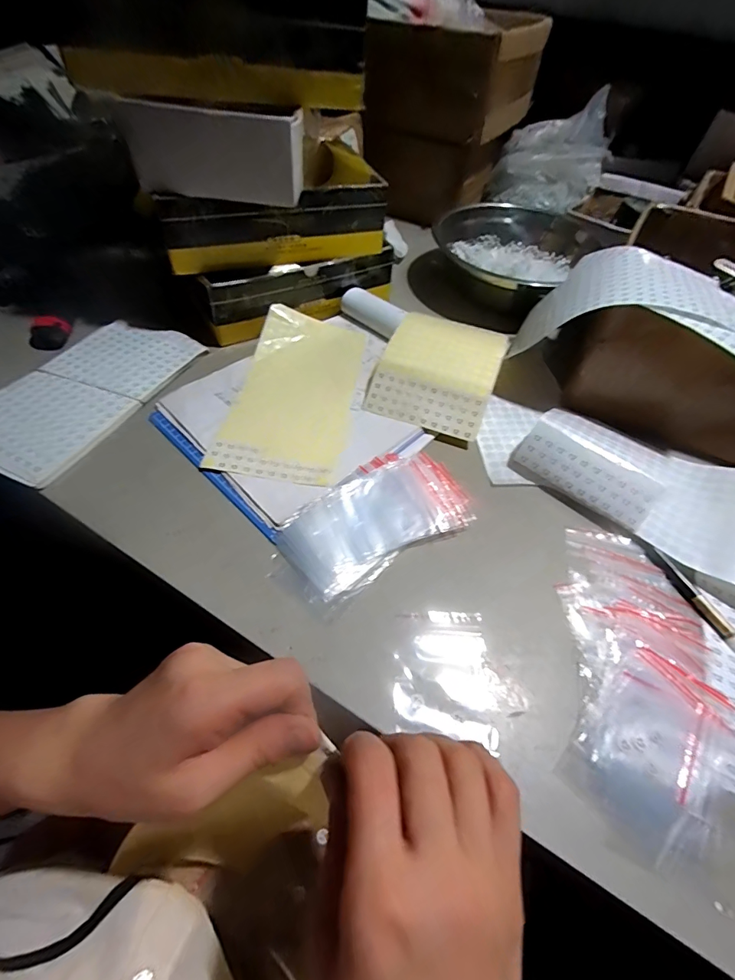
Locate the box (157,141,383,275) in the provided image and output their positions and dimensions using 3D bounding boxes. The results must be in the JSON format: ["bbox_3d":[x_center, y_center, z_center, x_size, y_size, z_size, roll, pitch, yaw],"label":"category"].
[{"bbox_3d":[-0.124,-0.342,0.512,0.249,0.077,0.168,-20,57,-18],"label":"box"}]

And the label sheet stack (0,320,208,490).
[{"bbox_3d":[-0.294,-0.107,0.451,0.127,0.012,0.236,22,54,13],"label":"label sheet stack"}]

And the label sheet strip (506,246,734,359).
[{"bbox_3d":[0.291,-0.183,0.460,0.234,0.088,0.156,31,57,18],"label":"label sheet strip"}]

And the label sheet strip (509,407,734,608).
[{"bbox_3d":[0.275,-0.004,0.406,0.254,0.050,0.128,31,57,18],"label":"label sheet strip"}]

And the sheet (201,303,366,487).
[{"bbox_3d":[-0.076,-0.115,0.468,0.127,0.018,0.246,9,53,3],"label":"sheet"}]

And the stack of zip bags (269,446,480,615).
[{"bbox_3d":[0.004,0.028,0.370,0.175,0.021,0.091,-28,59,-23],"label":"stack of zip bags"}]

